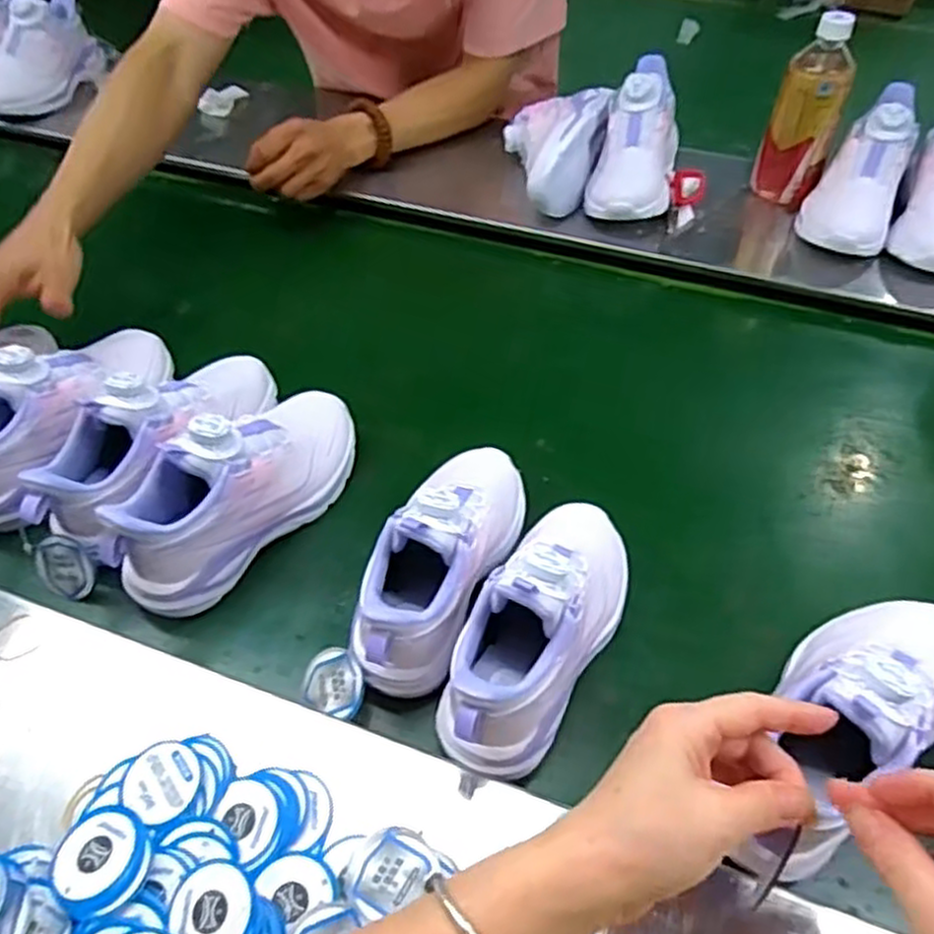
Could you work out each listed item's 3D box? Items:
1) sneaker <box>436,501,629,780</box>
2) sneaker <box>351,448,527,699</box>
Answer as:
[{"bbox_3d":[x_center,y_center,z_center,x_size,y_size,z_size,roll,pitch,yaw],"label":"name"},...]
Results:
[{"bbox_3d":[0.052,0.089,0.499,0.093,0.100,0.211,23,47,18],"label":"sneaker"},{"bbox_3d":[-0.016,0.056,0.539,0.080,0.110,0.215,16,45,12],"label":"sneaker"}]

